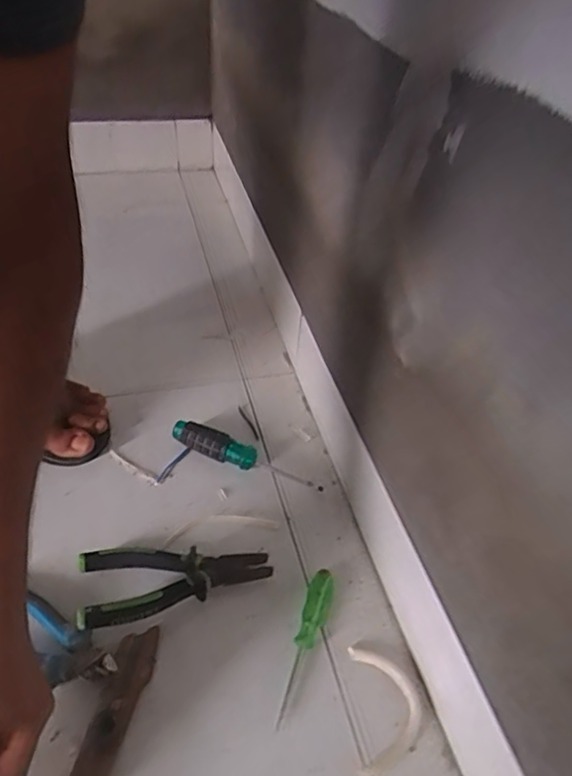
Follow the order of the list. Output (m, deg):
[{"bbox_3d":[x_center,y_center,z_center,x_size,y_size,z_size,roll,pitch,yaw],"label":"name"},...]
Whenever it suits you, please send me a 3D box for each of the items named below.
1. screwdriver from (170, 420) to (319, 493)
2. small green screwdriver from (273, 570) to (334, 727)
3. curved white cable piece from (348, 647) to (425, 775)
[{"bbox_3d":[-0.046,0.078,0.655,0.180,0.032,0.027,17,42,10],"label":"screwdriver"},{"bbox_3d":[0.021,0.228,0.511,0.025,0.017,0.136,14,42,7],"label":"small green screwdriver"},{"bbox_3d":[0.089,0.271,0.480,0.061,0.006,0.099,5,41,-3],"label":"curved white cable piece"}]

